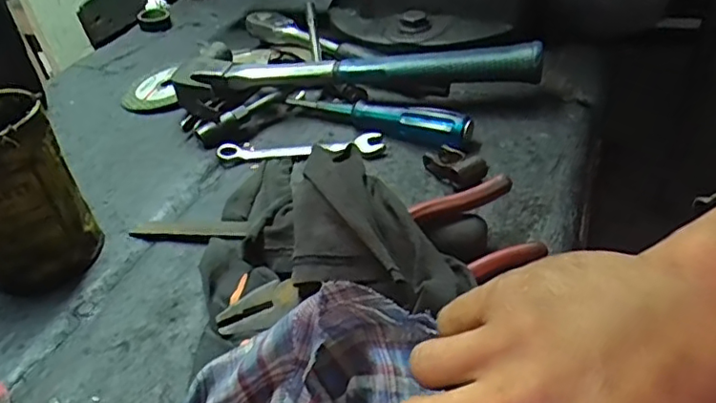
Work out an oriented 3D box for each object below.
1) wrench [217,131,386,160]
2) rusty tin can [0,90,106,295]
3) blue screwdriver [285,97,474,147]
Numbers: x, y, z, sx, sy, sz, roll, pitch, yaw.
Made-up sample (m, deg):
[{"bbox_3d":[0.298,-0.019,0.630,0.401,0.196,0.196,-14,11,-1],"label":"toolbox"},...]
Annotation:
[{"bbox_3d":[-0.049,-0.046,0.499,0.139,0.010,0.027,-1,38,9],"label":"wrench"},{"bbox_3d":[-0.226,-0.006,0.394,0.068,0.115,0.081,-29,42,-26],"label":"rusty tin can"},{"bbox_3d":[0.013,-0.076,0.511,0.173,0.028,0.024,20,45,32],"label":"blue screwdriver"}]

